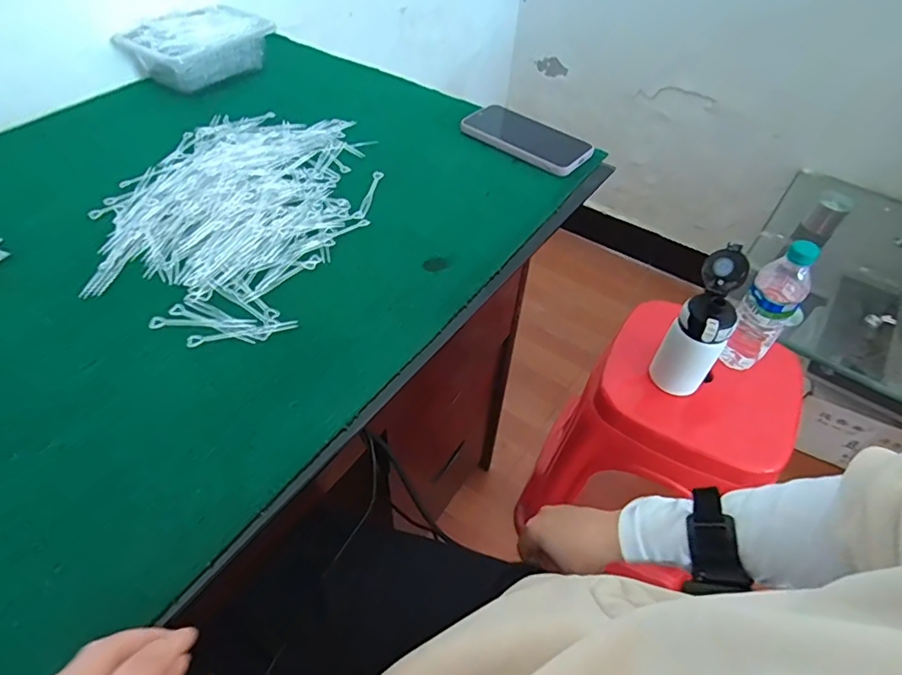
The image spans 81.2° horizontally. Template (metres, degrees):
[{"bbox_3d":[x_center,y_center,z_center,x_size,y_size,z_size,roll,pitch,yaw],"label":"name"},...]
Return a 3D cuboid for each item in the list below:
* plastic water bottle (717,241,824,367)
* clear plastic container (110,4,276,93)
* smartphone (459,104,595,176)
[{"bbox_3d":[0.459,-0.047,0.758,0.066,0.227,0.063,36,56,25],"label":"plastic water bottle"},{"bbox_3d":[-0.346,-0.400,0.722,0.130,0.061,0.170,25,52,18],"label":"clear plastic container"},{"bbox_3d":[0.094,-0.249,0.651,0.156,0.017,0.067,33,55,23],"label":"smartphone"}]

